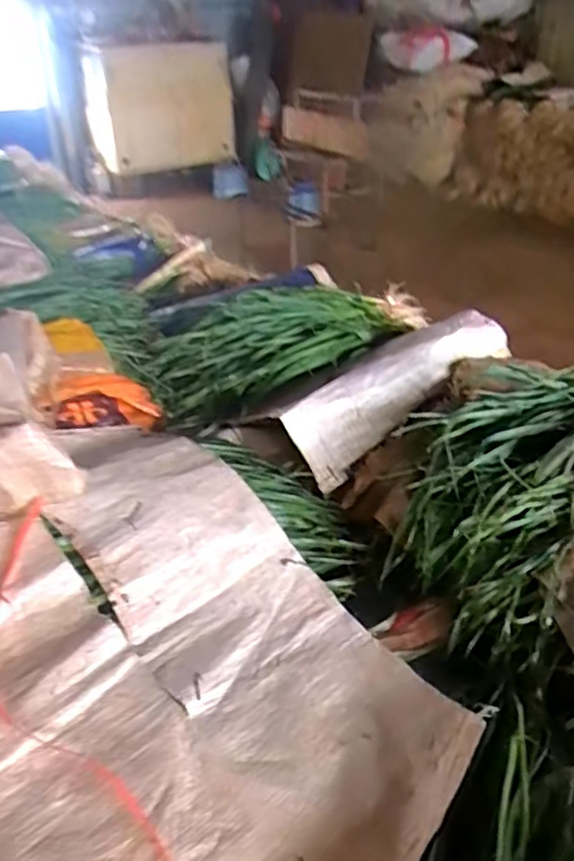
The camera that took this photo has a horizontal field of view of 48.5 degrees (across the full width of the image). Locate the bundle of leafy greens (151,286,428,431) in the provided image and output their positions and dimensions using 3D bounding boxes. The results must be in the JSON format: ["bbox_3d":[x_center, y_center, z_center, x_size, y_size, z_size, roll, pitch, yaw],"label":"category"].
[{"bbox_3d":[0.055,-0.188,1.313,0.660,0.149,0.258,-16,38,-21],"label":"bundle of leafy greens"}]

